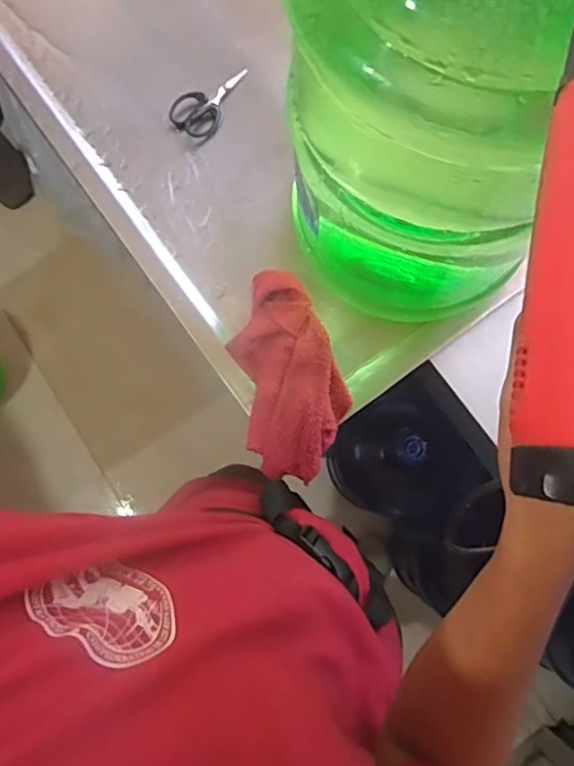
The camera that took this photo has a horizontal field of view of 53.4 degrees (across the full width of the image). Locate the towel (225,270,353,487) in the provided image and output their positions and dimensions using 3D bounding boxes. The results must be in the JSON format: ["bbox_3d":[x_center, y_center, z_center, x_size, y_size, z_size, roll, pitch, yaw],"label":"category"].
[{"bbox_3d":[0.000,-0.011,0.609,0.106,0.035,0.218,-13,80,-2],"label":"towel"}]

